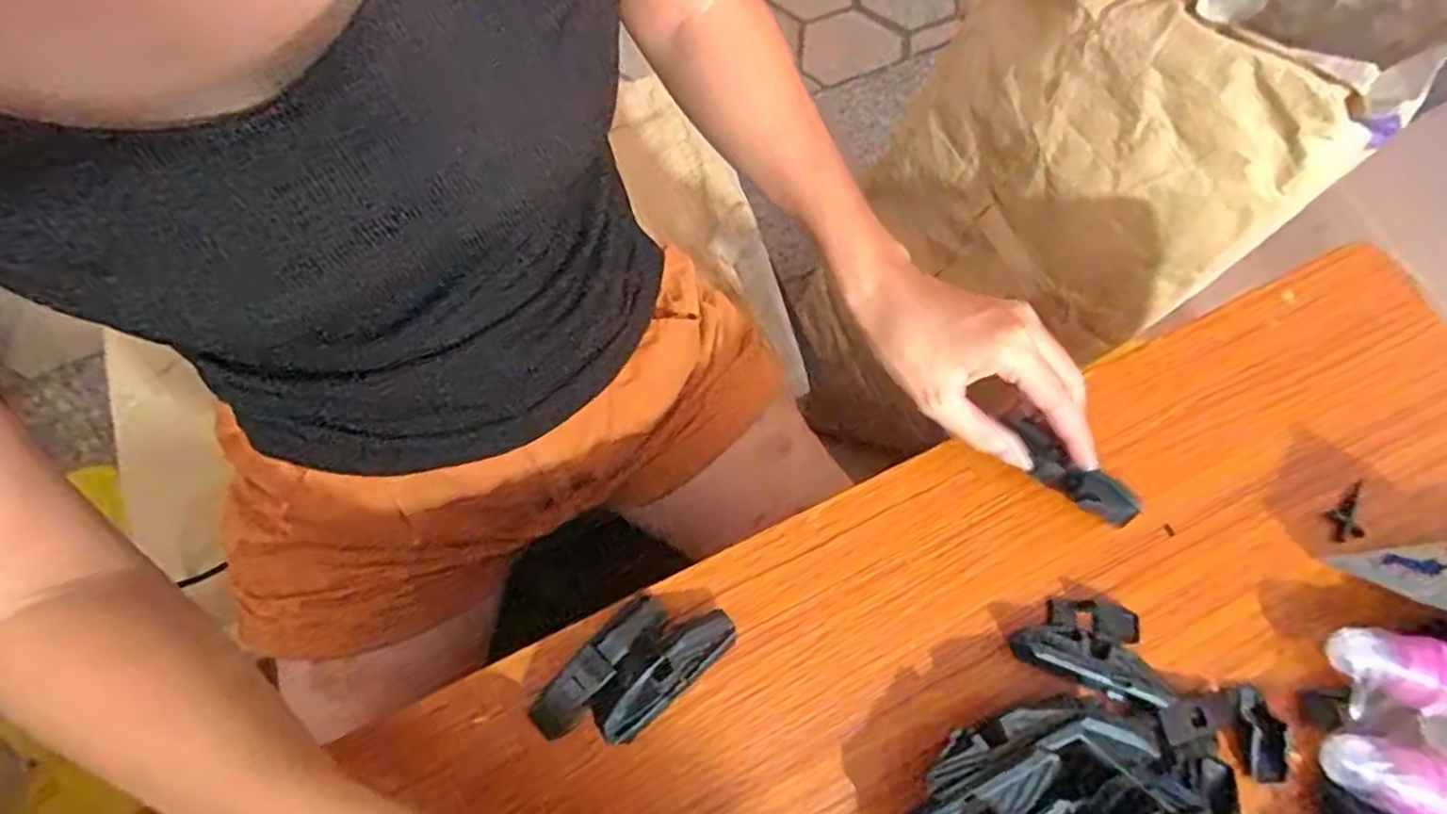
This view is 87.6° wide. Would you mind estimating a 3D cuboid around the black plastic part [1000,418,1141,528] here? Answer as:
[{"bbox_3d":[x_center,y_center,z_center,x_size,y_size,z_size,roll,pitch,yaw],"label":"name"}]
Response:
[{"bbox_3d":[0.170,0.033,0.375,0.074,0.018,0.018,41,73,12],"label":"black plastic part"}]

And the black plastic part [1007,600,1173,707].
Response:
[{"bbox_3d":[0.170,0.111,0.352,0.065,0.021,0.041,12,70,2],"label":"black plastic part"}]

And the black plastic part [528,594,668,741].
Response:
[{"bbox_3d":[-0.057,0.115,0.339,0.020,0.023,0.074,40,73,11],"label":"black plastic part"}]

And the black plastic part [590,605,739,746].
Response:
[{"bbox_3d":[-0.028,0.116,0.334,0.071,0.022,0.028,-40,76,-15],"label":"black plastic part"}]

